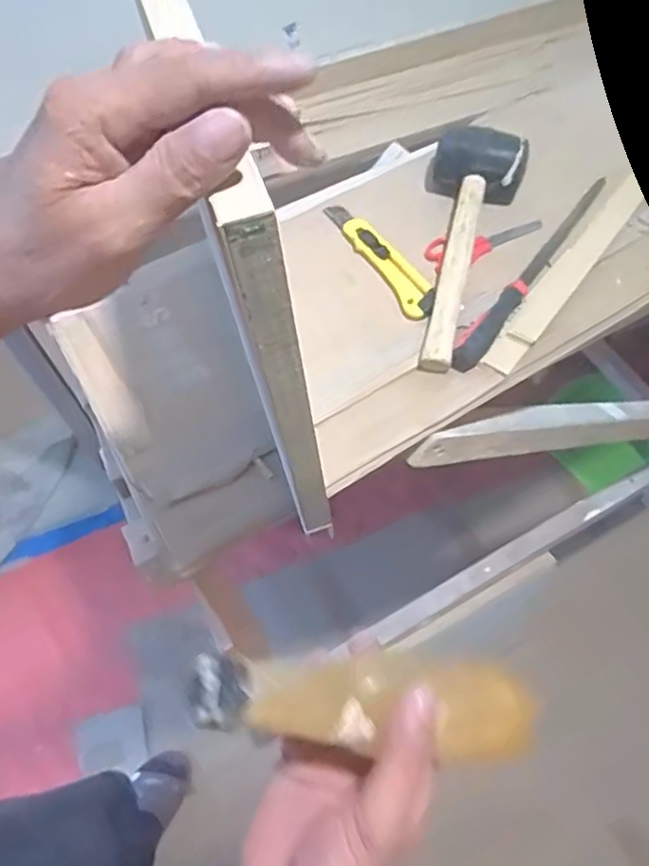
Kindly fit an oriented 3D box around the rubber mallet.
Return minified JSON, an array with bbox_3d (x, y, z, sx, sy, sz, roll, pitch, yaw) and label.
[{"bbox_3d":[0.140,-0.185,0.617,0.097,0.063,0.266,8,61,7],"label":"rubber mallet"}]

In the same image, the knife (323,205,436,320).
[{"bbox_3d":[0.058,-0.182,0.651,0.037,0.009,0.173,-28,63,-13],"label":"knife"}]

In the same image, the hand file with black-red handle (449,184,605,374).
[{"bbox_3d":[0.205,-0.174,0.627,0.034,0.026,0.299,31,66,18],"label":"hand file with black-red handle"}]

